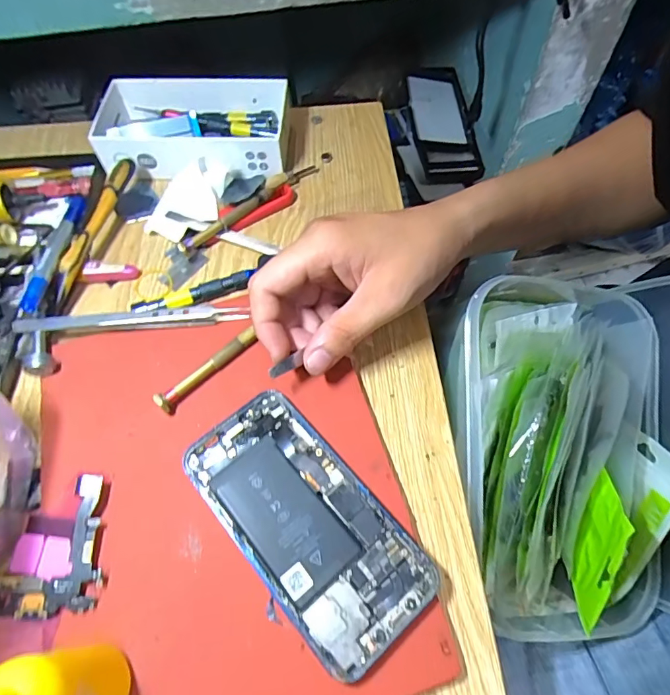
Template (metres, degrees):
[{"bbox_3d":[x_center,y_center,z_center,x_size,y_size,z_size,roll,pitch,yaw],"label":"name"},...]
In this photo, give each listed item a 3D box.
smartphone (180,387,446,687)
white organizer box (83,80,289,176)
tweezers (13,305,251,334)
[{"bbox_3d":[-0.018,0.092,0.254,0.070,0.014,0.146,-38,68,-18],"label":"smartphone"},{"bbox_3d":[-0.123,-0.191,0.403,0.163,0.037,0.089,2,62,2],"label":"white organizer box"},{"bbox_3d":[-0.136,-0.018,0.315,0.149,0.016,0.012,-5,62,-2],"label":"tweezers"}]

